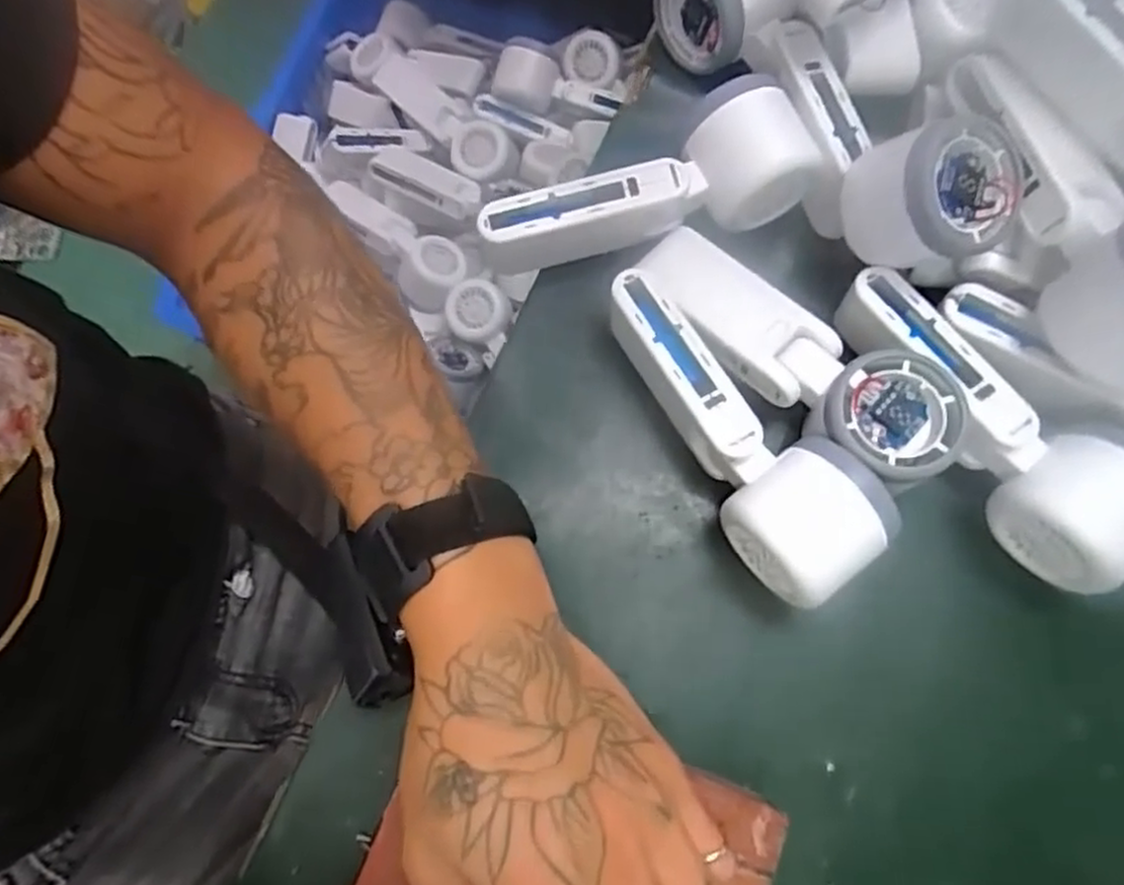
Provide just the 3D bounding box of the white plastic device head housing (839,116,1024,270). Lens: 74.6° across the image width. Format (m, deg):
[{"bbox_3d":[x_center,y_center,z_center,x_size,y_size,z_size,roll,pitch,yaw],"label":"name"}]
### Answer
[{"bbox_3d":[0.162,-0.110,0.330,0.058,0.056,0.058,-2,101,-15],"label":"white plastic device head housing"}]

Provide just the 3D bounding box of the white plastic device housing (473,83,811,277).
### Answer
[{"bbox_3d":[0.039,-0.125,0.358,0.163,0.046,0.052,-16,76,-5],"label":"white plastic device housing"}]

